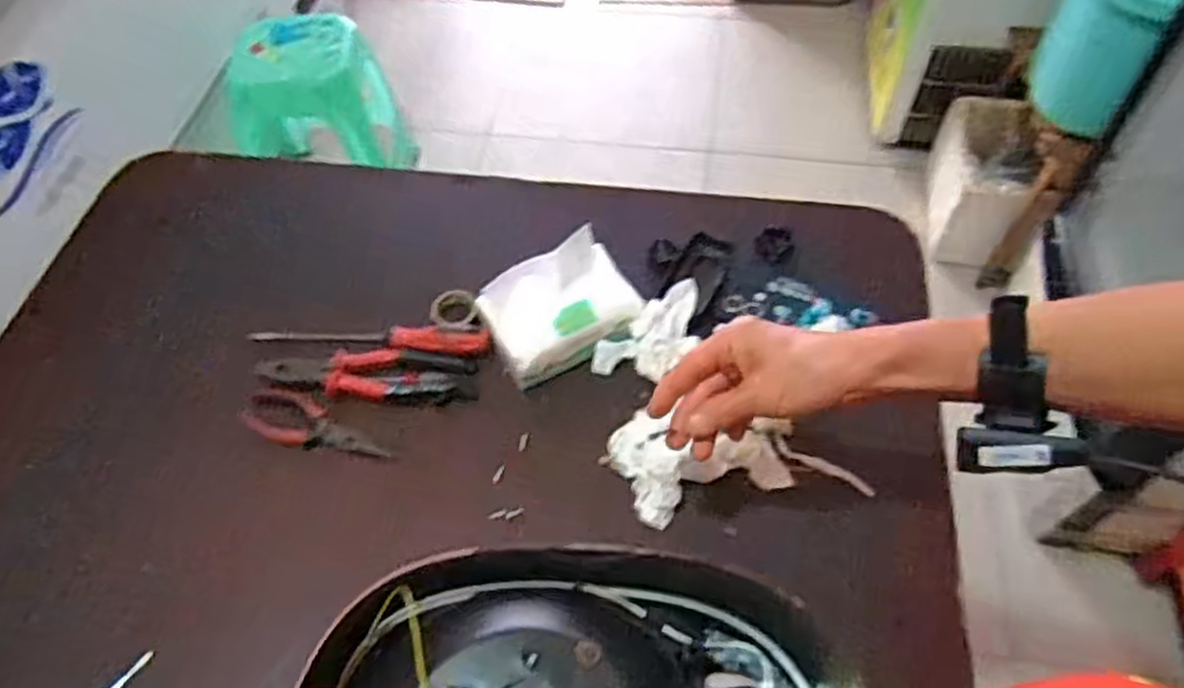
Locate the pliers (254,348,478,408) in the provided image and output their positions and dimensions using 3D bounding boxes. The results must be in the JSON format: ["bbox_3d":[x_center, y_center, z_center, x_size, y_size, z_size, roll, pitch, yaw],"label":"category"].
[{"bbox_3d":[-0.221,0.029,0.758,0.212,0.020,0.054,3,56,4],"label":"pliers"}]

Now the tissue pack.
[{"bbox_3d":[-0.031,-0.037,0.752,0.142,0.079,0.093,-28,59,-16],"label":"tissue pack"}]

